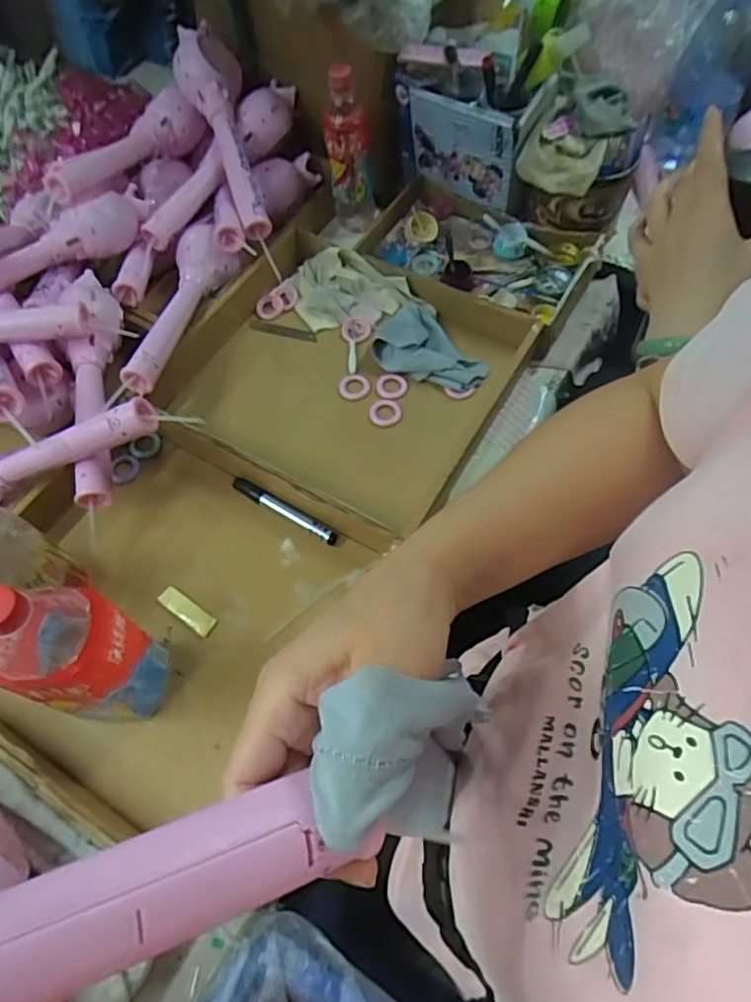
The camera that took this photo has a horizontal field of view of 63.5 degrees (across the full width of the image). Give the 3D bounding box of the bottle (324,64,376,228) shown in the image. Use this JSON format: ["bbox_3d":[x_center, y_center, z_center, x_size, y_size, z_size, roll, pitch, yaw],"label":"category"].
[{"bbox_3d":[-0.034,-0.467,0.813,0.064,0.203,0.062,-2,62,0],"label":"bottle"}]

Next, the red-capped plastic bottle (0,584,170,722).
[{"bbox_3d":[-0.246,0.120,0.497,0.103,0.218,0.079,25,65,14],"label":"red-capped plastic bottle"}]

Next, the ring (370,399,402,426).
[{"bbox_3d":[0.013,-0.107,0.731,0.037,0.005,0.035,0,62,1],"label":"ring"}]

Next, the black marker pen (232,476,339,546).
[{"bbox_3d":[-0.103,0.010,0.671,0.137,0.012,0.015,30,66,15],"label":"black marker pen"}]

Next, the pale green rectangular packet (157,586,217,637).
[{"bbox_3d":[-0.193,0.112,0.621,0.067,0.004,0.022,32,67,16],"label":"pale green rectangular packet"}]

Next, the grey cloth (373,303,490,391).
[{"bbox_3d":[0.074,-0.199,0.763,0.137,0.033,0.104,14,63,8],"label":"grey cloth"}]

